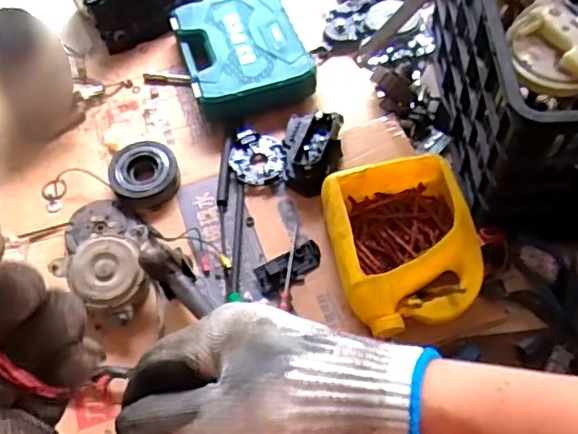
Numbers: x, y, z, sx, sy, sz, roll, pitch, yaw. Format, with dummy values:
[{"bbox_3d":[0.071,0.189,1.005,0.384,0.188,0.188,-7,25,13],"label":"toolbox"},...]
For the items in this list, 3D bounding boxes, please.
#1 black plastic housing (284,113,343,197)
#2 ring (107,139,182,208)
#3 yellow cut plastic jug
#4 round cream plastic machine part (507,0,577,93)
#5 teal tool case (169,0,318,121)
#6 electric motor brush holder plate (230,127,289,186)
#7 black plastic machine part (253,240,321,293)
[{"bbox_3d":[0.031,-0.089,0.886,0.085,0.069,0.124,9,61,10],"label":"black plastic housing"},{"bbox_3d":[-0.218,-0.068,0.925,0.096,0.037,0.101,-2,60,3],"label":"ring"},{"bbox_3d":[0.146,0.036,0.787,0.169,0.089,0.215,-11,60,-2],"label":"yellow cut plastic jug"},{"bbox_3d":[0.302,-0.197,0.691,0.099,0.045,0.099,-2,60,3],"label":"round cream plastic machine part"},{"bbox_3d":[-0.078,-0.269,1.003,0.187,0.069,0.227,-18,60,-6],"label":"teal tool case"},{"bbox_3d":[-0.048,-0.091,0.923,0.083,0.022,0.101,-14,60,-4],"label":"electric motor brush holder plate"},{"bbox_3d":[0.002,0.067,0.826,0.091,0.019,0.046,-25,61,-10],"label":"black plastic machine part"}]

